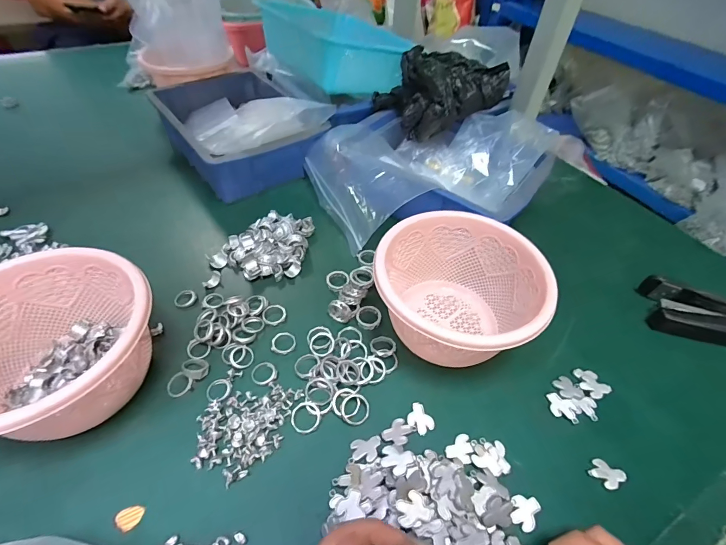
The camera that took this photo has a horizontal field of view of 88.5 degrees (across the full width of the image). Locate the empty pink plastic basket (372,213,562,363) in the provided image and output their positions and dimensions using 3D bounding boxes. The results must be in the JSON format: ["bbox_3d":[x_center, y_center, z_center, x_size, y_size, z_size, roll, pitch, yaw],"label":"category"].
[{"bbox_3d":[0.084,0.025,0.346,0.145,0.093,0.143,20,48,15],"label":"empty pink plastic basket"}]

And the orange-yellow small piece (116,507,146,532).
[{"bbox_3d":[-0.165,0.173,0.262,0.019,0.004,0.016,-10,40,-18],"label":"orange-yellow small piece"}]

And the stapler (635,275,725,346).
[{"bbox_3d":[0.359,0.045,0.394,0.109,0.035,0.059,12,46,8],"label":"stapler"}]

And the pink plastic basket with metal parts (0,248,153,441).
[{"bbox_3d":[-0.240,0.063,0.292,0.139,0.088,0.138,2,46,-2],"label":"pink plastic basket with metal parts"}]

